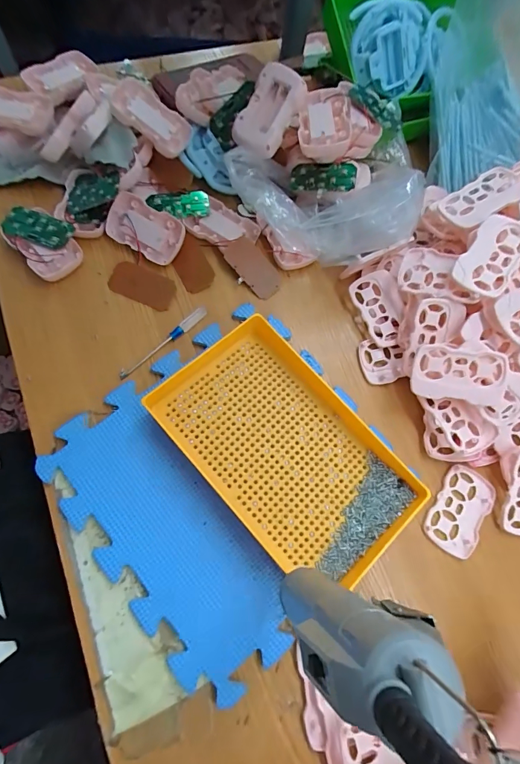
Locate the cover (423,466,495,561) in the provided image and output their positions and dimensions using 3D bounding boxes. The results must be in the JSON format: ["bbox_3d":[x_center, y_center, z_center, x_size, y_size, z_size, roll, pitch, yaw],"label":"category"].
[{"bbox_3d":[0.209,0.132,0.388,0.056,0.012,0.088,36,73,5],"label":"cover"}]

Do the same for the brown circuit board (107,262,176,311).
[{"bbox_3d":[-0.133,-0.110,0.427,0.075,0.004,0.039,23,82,0],"label":"brown circuit board"}]

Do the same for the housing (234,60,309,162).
[{"bbox_3d":[0.009,-0.288,0.402,0.052,0.018,0.088,29,96,-7],"label":"housing"}]

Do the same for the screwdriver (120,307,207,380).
[{"bbox_3d":[-0.102,-0.042,0.407,0.011,0.012,0.117,45,74,7],"label":"screwdriver"}]

